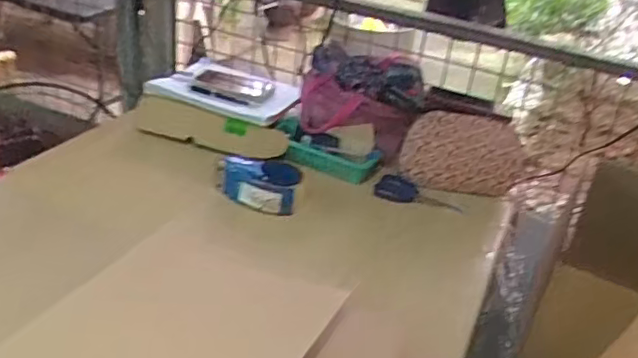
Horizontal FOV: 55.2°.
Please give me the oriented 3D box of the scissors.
[{"bbox_3d":[0.190,0.027,1.192,0.164,0.010,0.065,12,46,-7],"label":"scissors"}]

